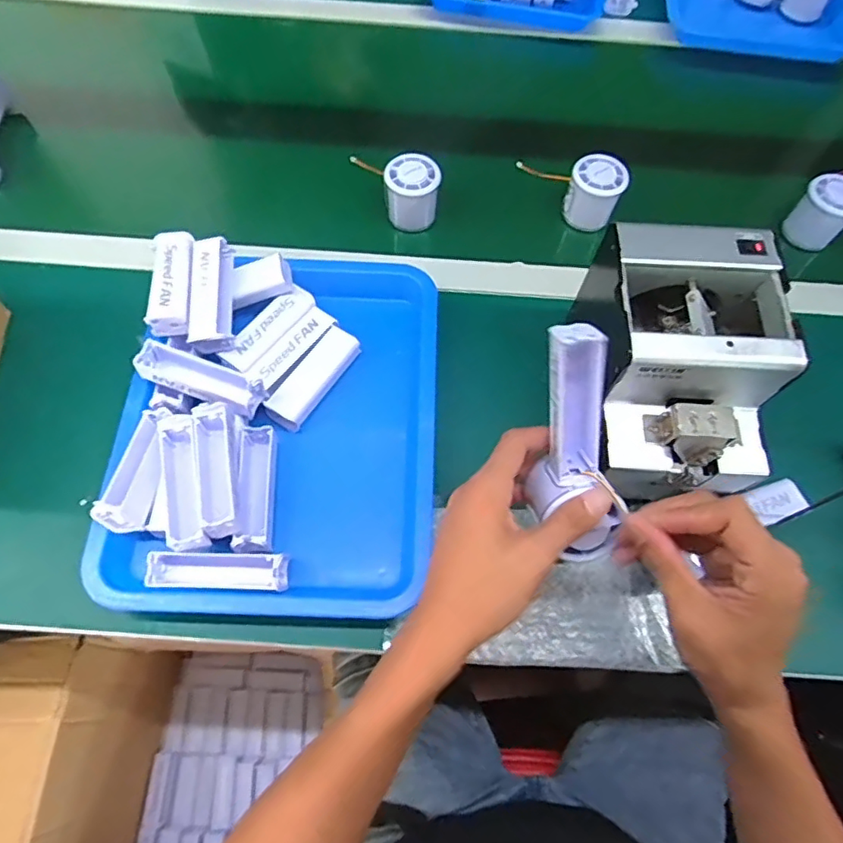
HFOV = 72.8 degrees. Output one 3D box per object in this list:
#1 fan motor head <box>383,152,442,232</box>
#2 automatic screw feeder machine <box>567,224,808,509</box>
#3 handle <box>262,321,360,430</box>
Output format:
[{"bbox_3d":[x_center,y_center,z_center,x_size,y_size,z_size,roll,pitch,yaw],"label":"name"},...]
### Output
[{"bbox_3d":[-0.010,-0.244,0.613,0.057,0.061,0.053,1,65,-1],"label":"fan motor head"},{"bbox_3d":[0.206,-0.046,0.460,0.130,0.127,0.182,3,65,0],"label":"automatic screw feeder machine"},{"bbox_3d":[-0.096,-0.041,0.517,0.034,0.017,0.104,29,68,12],"label":"handle"}]

